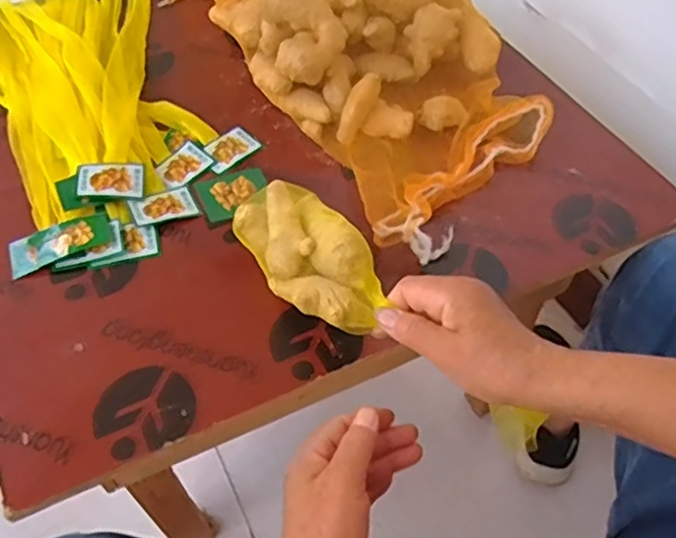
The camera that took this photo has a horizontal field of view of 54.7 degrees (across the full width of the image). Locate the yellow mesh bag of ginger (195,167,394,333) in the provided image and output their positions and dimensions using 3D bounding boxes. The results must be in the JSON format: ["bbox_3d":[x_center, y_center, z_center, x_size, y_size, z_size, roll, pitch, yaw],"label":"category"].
[{"bbox_3d":[-0.033,-0.027,0.494,0.075,0.040,0.185,-33,53,-22],"label":"yellow mesh bag of ginger"}]

